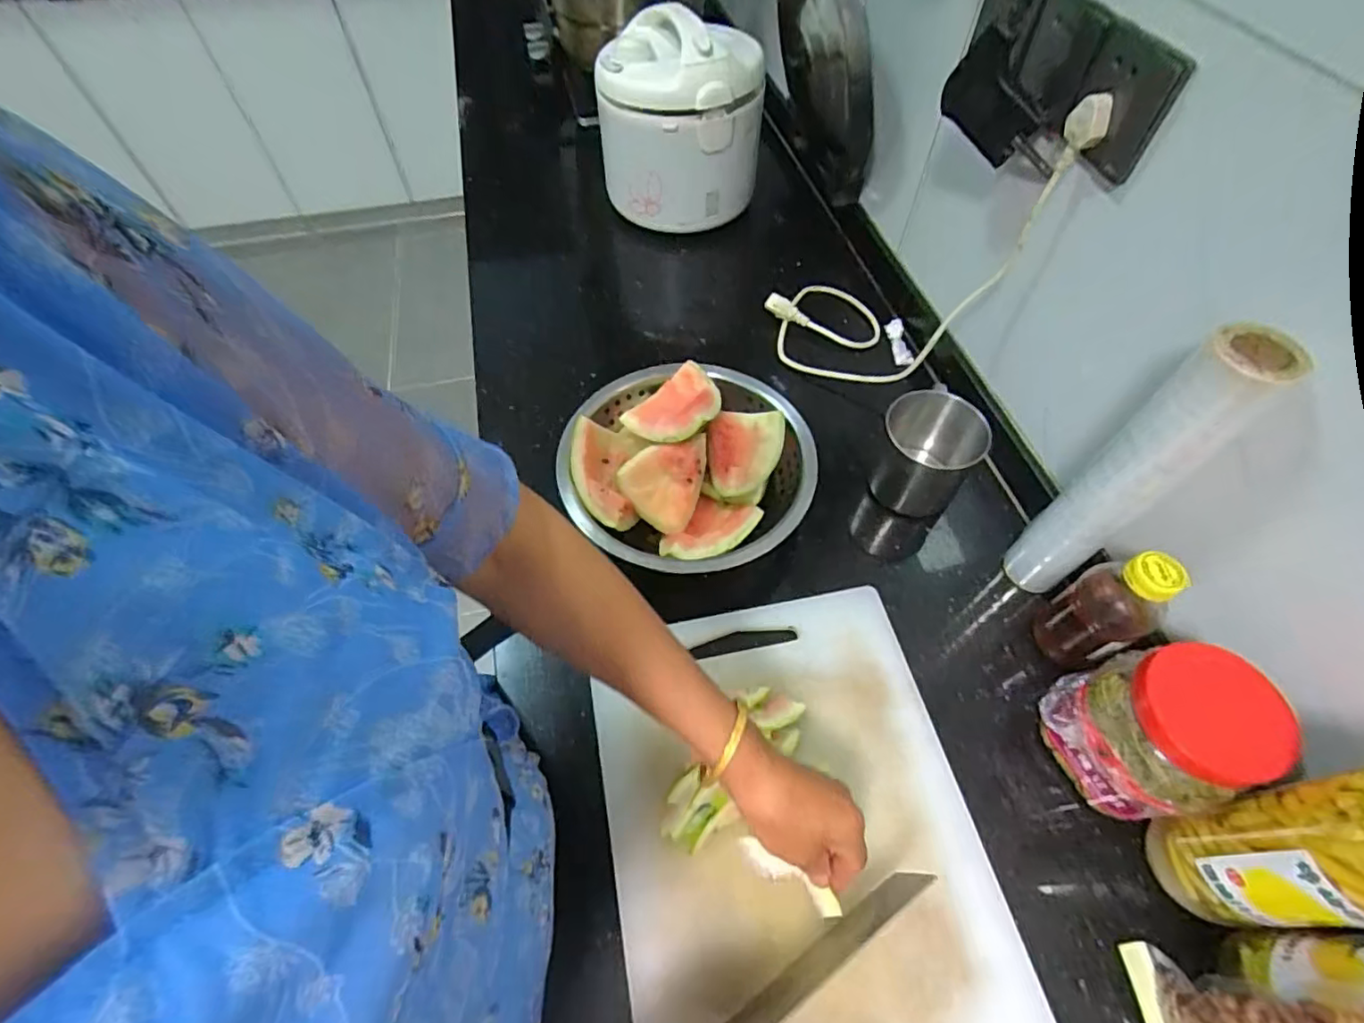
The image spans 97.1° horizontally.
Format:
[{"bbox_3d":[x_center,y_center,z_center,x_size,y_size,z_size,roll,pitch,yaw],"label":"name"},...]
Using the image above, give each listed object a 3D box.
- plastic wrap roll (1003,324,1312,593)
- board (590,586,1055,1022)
[{"bbox_3d":[0.368,-0.021,0.510,0.048,0.300,0.053,-34,63,-19],"label":"plastic wrap roll"},{"bbox_3d":[0.089,0.261,0.490,0.286,0.027,0.384,-10,58,-6],"label":"board"}]

